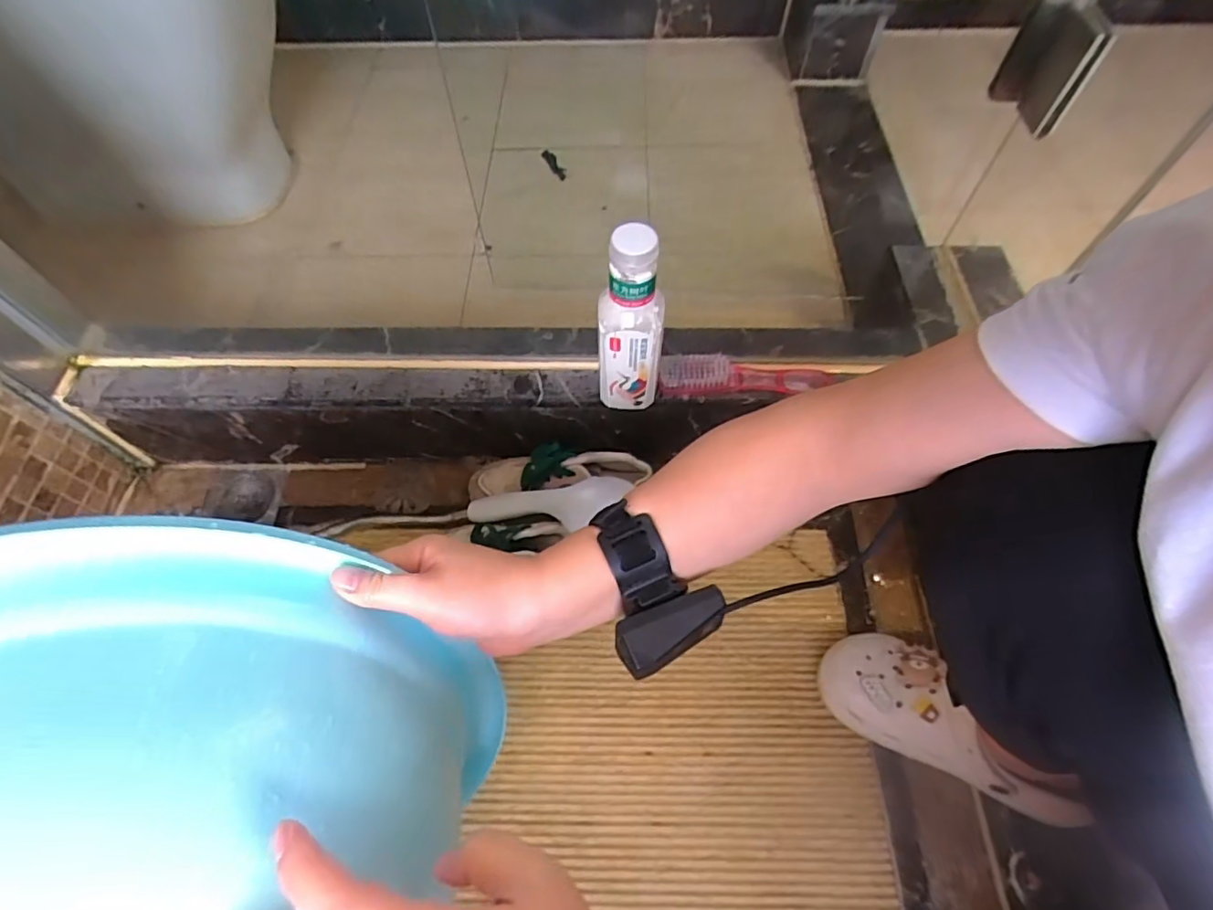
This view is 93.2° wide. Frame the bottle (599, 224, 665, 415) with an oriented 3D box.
[{"bbox_3d":[0.023,-0.119,0.533,0.058,0.193,0.048,3,60,3],"label":"bottle"}]

